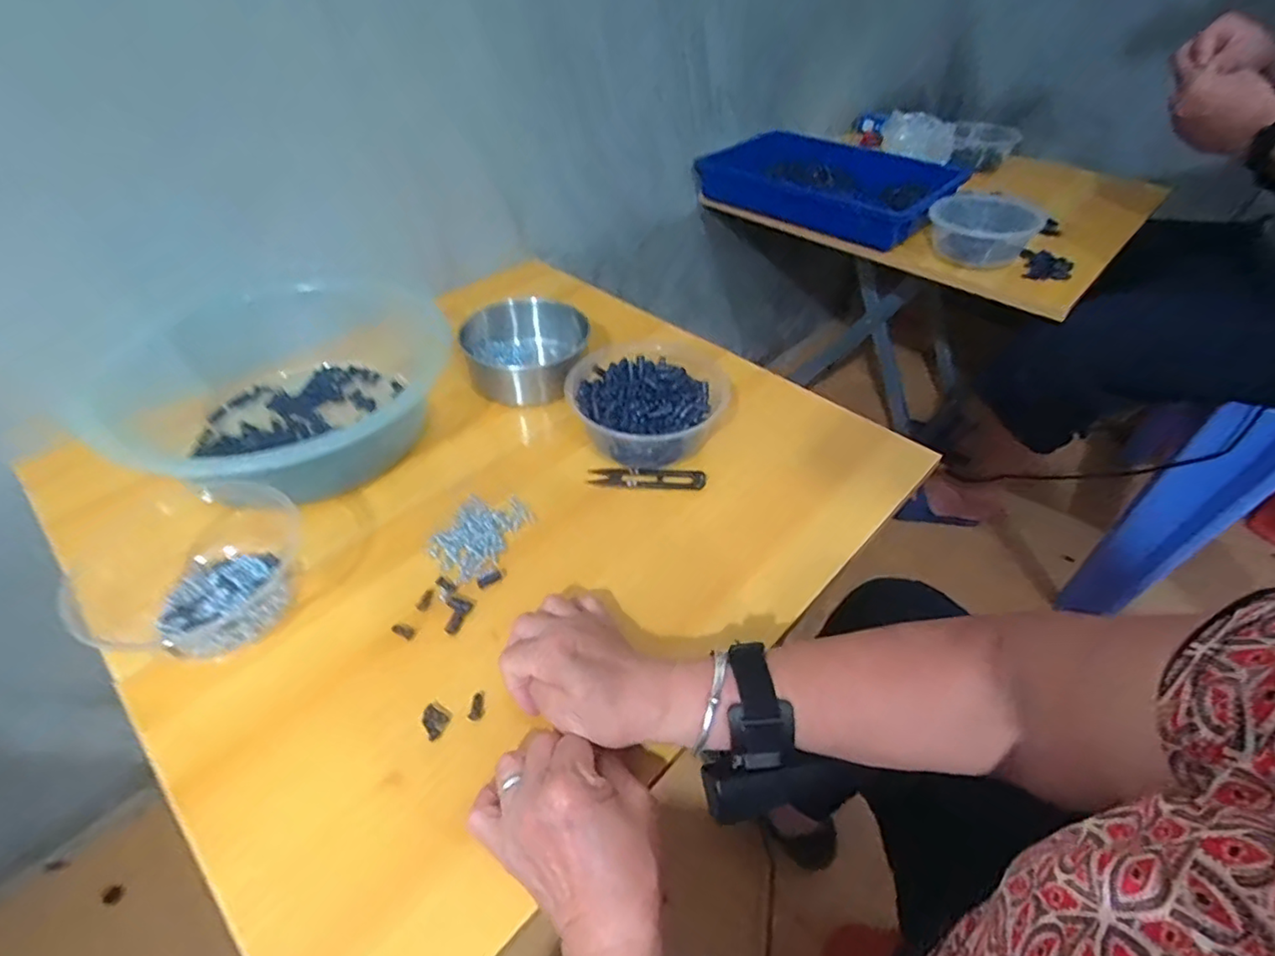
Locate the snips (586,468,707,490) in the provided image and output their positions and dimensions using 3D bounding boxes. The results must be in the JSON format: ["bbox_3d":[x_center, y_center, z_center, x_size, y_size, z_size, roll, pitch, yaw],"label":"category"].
[{"bbox_3d":[0.008,0.001,0.535,0.100,0.016,0.022,3,44,1],"label":"snips"}]

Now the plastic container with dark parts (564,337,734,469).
[{"bbox_3d":[0.010,-0.063,0.570,0.139,0.076,0.129,1,44,-1],"label":"plastic container with dark parts"}]

